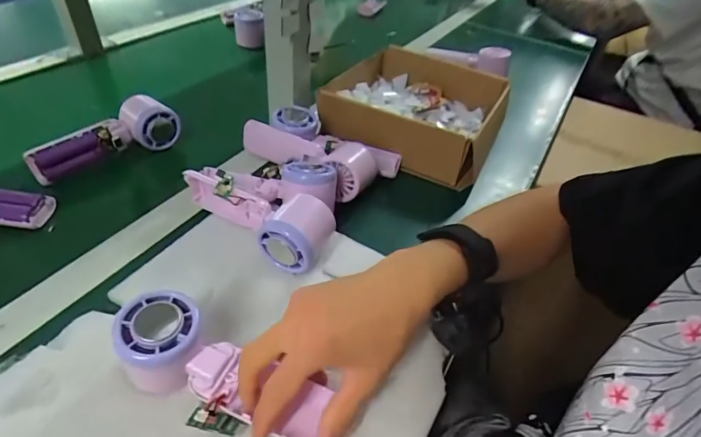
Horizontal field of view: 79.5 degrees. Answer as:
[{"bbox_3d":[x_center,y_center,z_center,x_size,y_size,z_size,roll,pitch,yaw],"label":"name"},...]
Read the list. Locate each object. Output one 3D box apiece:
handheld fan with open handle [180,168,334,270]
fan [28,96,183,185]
[{"bbox_3d":[-0.091,-0.008,0.419,0.165,0.054,0.068,31,48,24],"label":"handheld fan with open handle"},{"bbox_3d":[-0.301,-0.103,0.514,0.161,0.053,0.066,-25,51,-30],"label":"fan"}]

